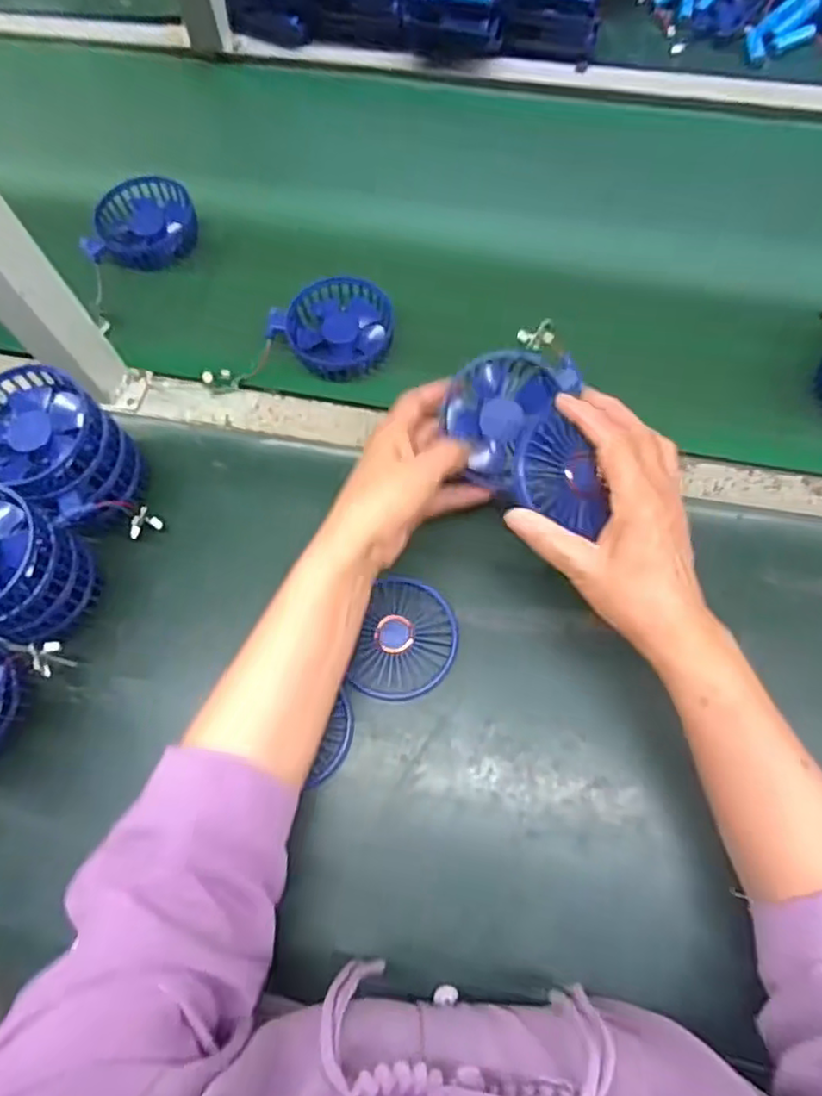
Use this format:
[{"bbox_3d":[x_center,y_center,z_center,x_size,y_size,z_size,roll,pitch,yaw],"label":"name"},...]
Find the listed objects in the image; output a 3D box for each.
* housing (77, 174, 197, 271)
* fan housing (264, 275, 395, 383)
[{"bbox_3d":[-0.255,-0.306,0.630,0.103,0.040,0.086,-27,69,-8],"label":"housing"},{"bbox_3d":[-0.061,-0.190,0.575,0.092,0.024,0.091,-1,67,2],"label":"fan housing"}]

